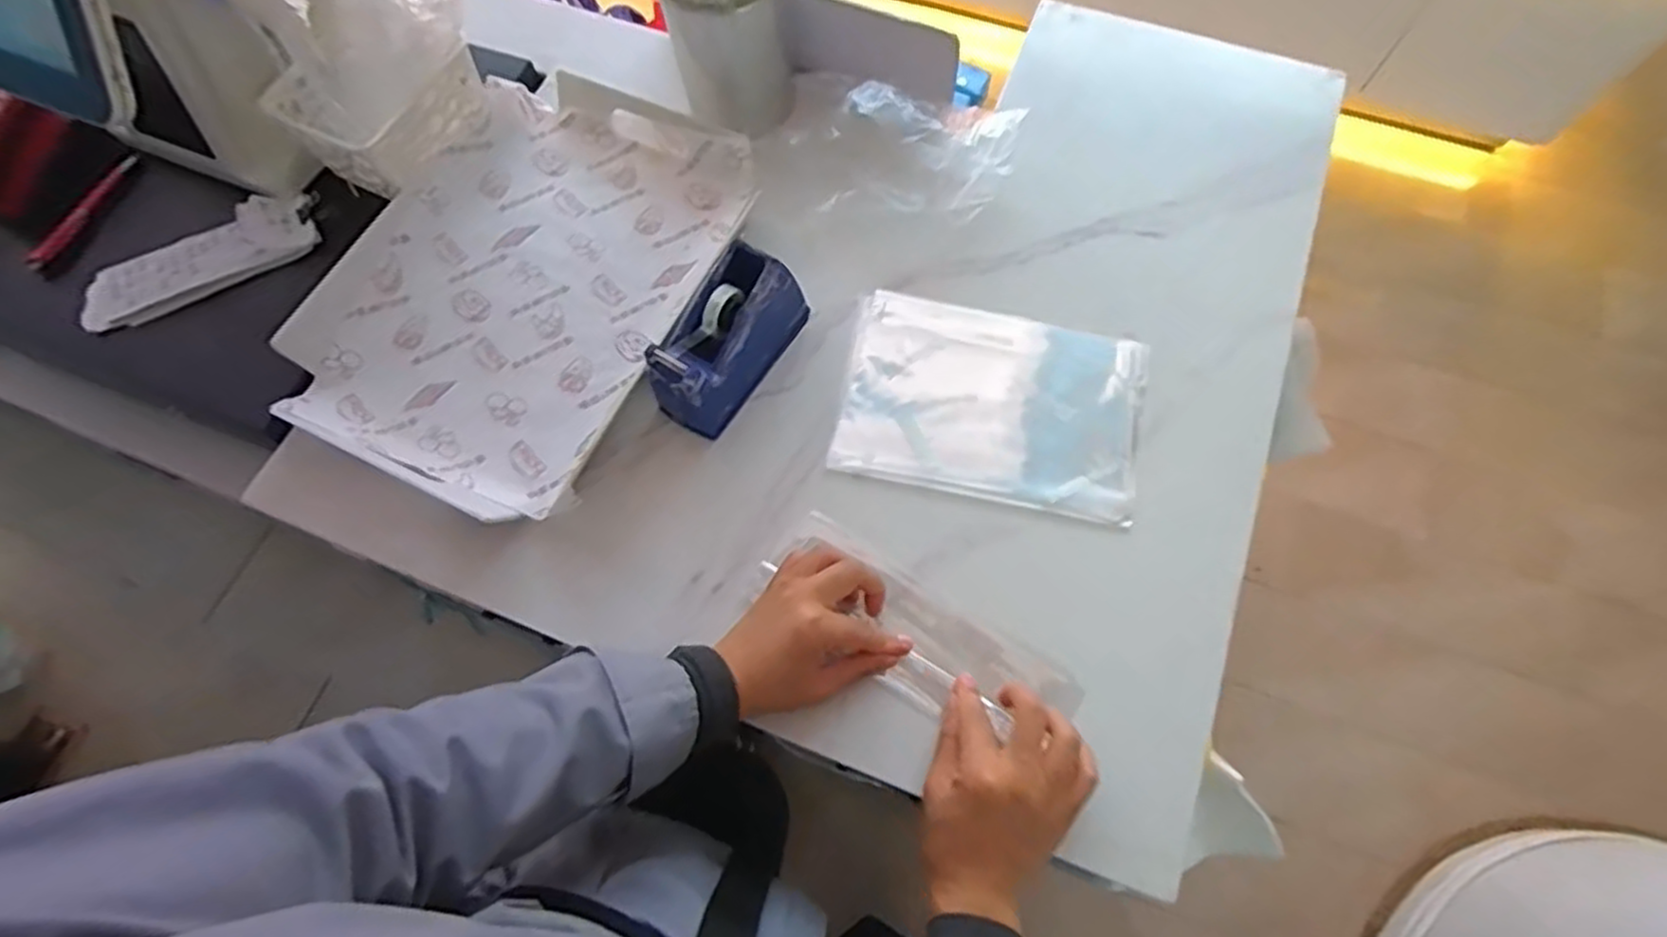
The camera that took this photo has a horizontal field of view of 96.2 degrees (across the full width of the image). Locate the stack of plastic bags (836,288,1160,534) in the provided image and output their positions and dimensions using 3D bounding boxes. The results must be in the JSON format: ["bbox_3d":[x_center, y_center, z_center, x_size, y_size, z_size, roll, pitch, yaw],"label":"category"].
[{"bbox_3d":[0.125,-0.054,0.591,0.230,0.004,0.161,12,70,6],"label":"stack of plastic bags"}]

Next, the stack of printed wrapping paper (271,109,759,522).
[{"bbox_3d":[-0.250,-0.156,0.620,0.264,0.038,0.379,24,71,10],"label":"stack of printed wrapping paper"}]

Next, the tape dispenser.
[{"bbox_3d":[-0.081,-0.100,0.569,0.056,0.085,0.138,32,73,13],"label":"tape dispenser"}]

